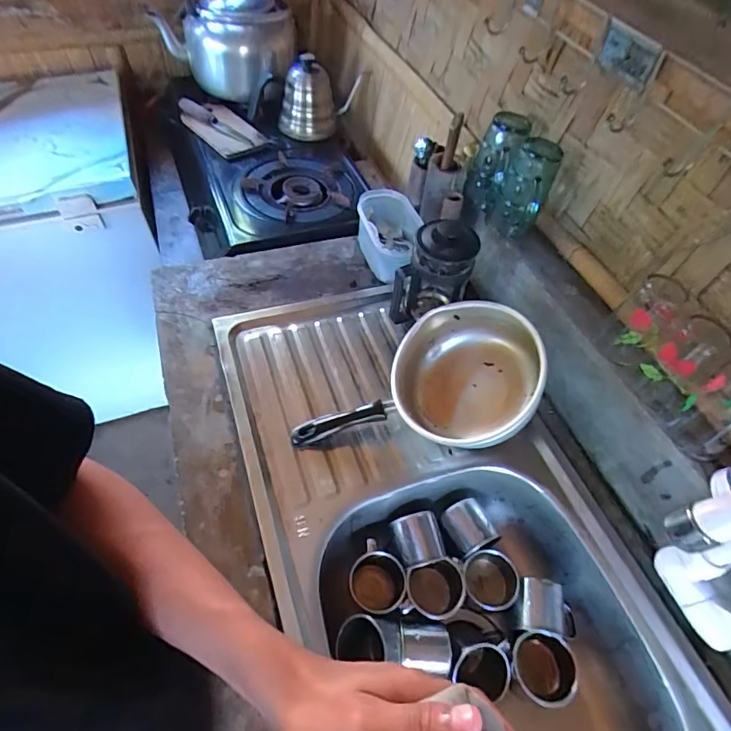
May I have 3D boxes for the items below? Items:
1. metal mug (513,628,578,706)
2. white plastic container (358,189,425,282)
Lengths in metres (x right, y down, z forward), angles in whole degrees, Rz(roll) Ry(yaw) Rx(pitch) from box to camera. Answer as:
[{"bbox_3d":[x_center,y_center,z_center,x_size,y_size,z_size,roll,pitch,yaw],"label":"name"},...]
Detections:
[{"bbox_3d":[0.212,0.358,0.543,0.067,0.067,0.076,-11,48,12],"label":"metal mug"},{"bbox_3d":[0.037,-0.224,0.799,0.101,0.098,0.154,5,54,0],"label":"white plastic container"}]

